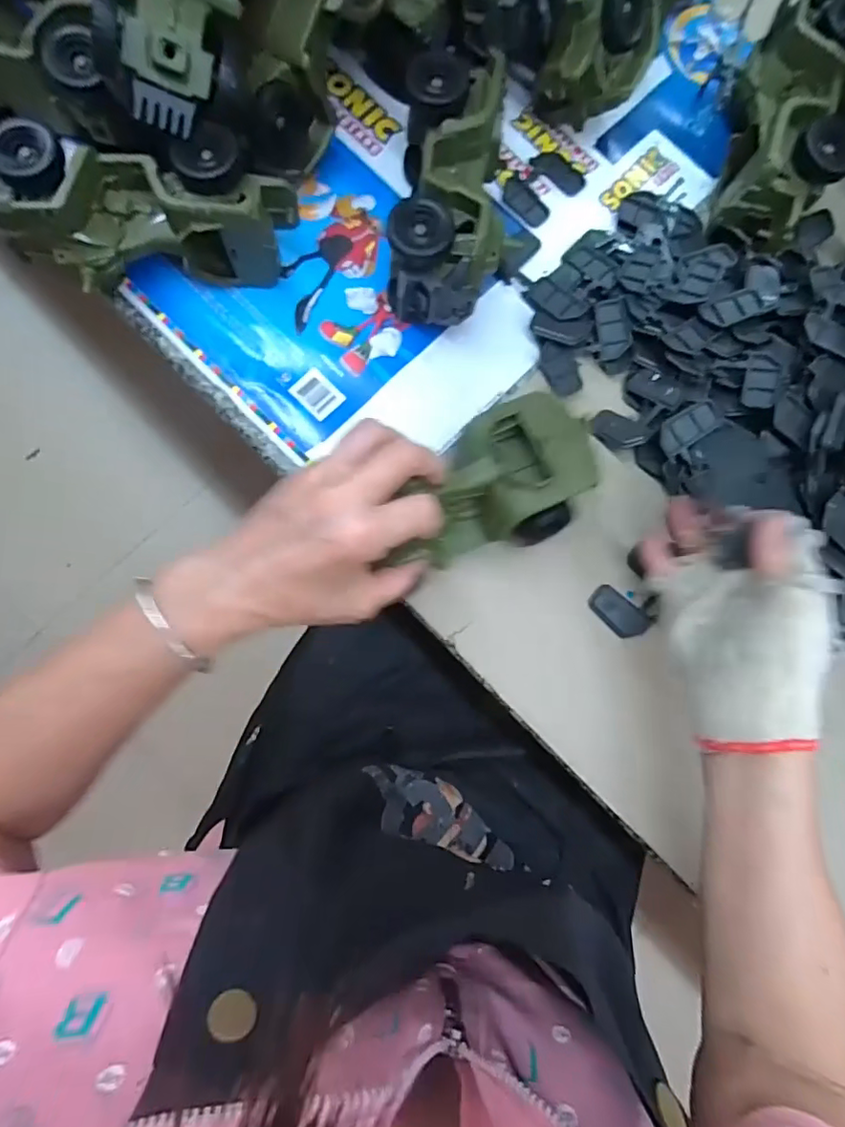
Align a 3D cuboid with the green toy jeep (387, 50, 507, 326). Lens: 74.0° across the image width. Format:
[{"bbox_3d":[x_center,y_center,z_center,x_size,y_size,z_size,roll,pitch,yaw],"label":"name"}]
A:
[{"bbox_3d":[0.021,-0.266,0.411,0.080,0.079,0.178,6,82,-3],"label":"green toy jeep"}]

